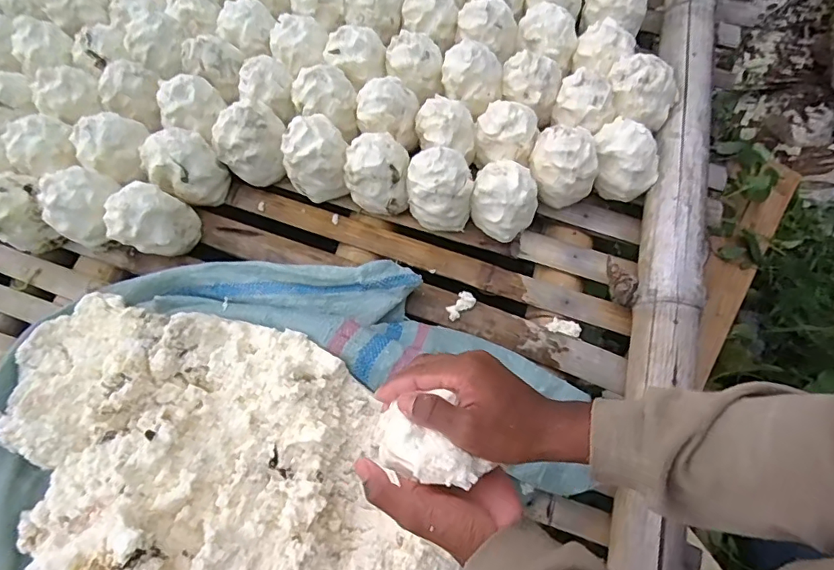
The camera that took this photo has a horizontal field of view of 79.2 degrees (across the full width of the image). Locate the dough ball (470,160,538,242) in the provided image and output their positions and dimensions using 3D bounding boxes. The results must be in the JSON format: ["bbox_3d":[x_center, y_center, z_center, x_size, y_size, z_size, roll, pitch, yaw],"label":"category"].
[{"bbox_3d":[0.114,-0.110,0.662,0.082,0.095,0.079,-1,69,2],"label":"dough ball"}]

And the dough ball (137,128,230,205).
[{"bbox_3d":[-0.308,-0.154,0.677,0.081,0.098,0.085,-1,69,2],"label":"dough ball"}]

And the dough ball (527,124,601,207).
[{"bbox_3d":[0.193,-0.163,0.658,0.084,0.084,0.083,-1,69,2],"label":"dough ball"}]

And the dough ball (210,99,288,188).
[{"bbox_3d":[-0.222,-0.186,0.687,0.091,0.101,0.074,-27,70,-8],"label":"dough ball"}]

